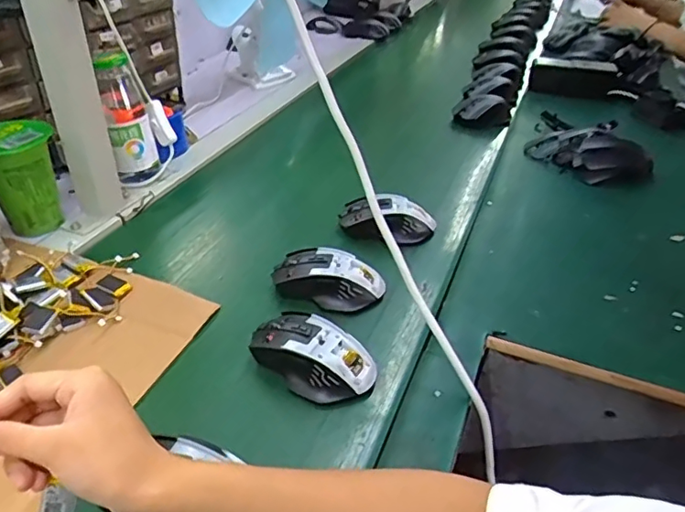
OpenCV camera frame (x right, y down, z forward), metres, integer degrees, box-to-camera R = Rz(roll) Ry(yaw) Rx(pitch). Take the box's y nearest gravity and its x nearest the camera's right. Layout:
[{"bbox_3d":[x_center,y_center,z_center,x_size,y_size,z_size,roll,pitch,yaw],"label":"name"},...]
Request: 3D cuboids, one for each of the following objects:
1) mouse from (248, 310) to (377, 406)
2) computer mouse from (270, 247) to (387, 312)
[{"bbox_3d":[-0.026,0.087,0.486,0.109,0.039,0.063,17,38,26],"label":"mouse"},{"bbox_3d":[-0.015,0.025,0.578,0.111,0.046,0.056,9,35,16],"label":"computer mouse"}]

